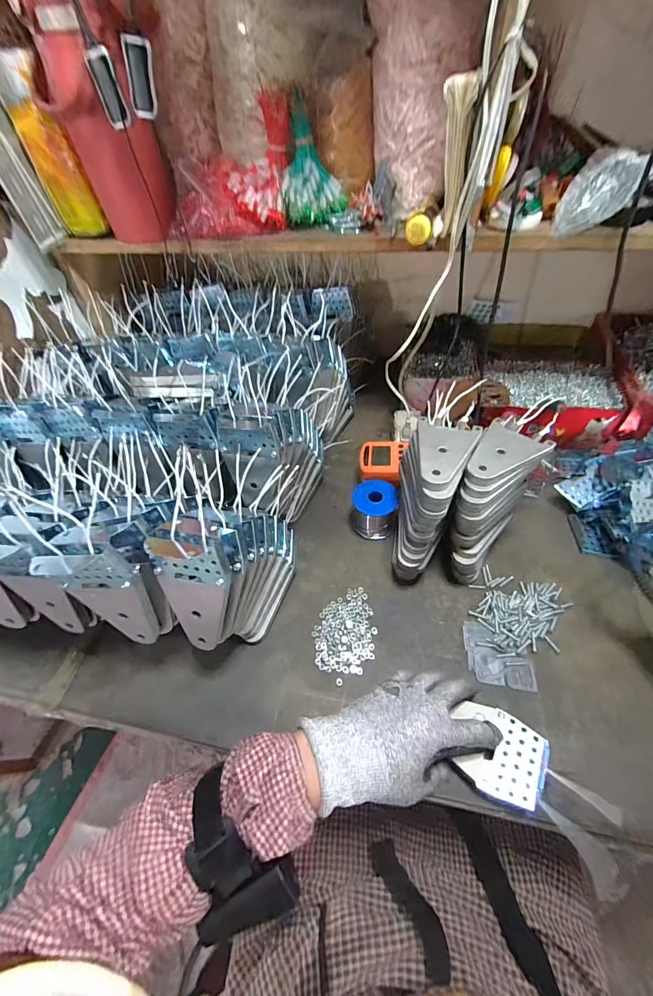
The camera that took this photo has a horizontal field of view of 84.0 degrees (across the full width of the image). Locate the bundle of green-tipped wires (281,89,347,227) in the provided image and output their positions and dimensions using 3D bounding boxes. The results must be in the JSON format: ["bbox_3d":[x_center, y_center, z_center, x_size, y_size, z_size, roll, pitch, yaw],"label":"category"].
[{"bbox_3d":[-0.017,-0.416,0.456,0.080,0.106,0.052,-4,50,2],"label":"bundle of green-tipped wires"}]

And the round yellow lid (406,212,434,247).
[{"bbox_3d":[0.101,-0.293,0.396,0.028,0.026,0.014,4,51,8],"label":"round yellow lid"}]

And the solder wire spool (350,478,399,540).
[{"bbox_3d":[0.070,0.019,0.522,0.058,0.058,0.070,0,50,5],"label":"solder wire spool"}]

